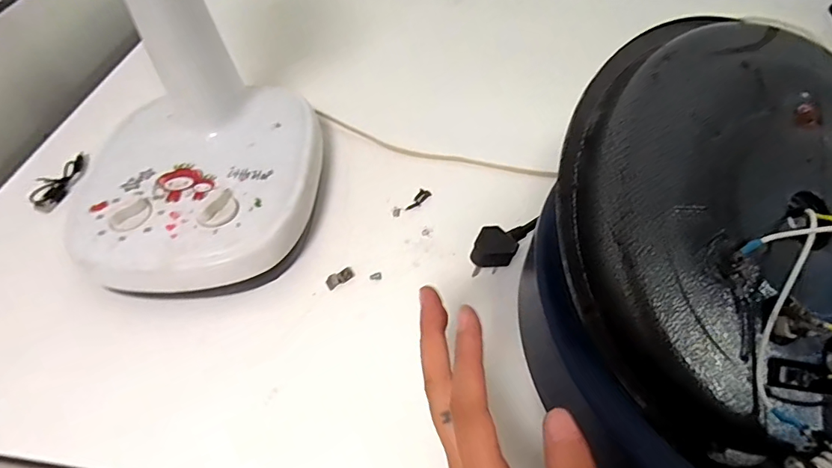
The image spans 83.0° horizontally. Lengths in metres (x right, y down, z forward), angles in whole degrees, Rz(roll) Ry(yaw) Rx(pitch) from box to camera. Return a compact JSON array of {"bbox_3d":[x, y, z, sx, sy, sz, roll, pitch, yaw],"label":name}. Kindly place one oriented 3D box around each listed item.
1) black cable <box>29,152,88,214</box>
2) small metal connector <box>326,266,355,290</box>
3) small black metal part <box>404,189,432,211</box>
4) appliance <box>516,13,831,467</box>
[{"bbox_3d":[-0.336,-0.050,0.436,0.035,0.007,0.070,5,52,4],"label":"black cable"},{"bbox_3d":[-0.060,0.034,0.369,0.022,0.004,0.010,-27,57,-19],"label":"small metal connector"},{"bbox_3d":[0.002,-0.031,0.421,0.010,0.004,0.029,35,60,24],"label":"small black metal part"},{"bbox_3d":[0.222,0.034,0.245,0.302,0.145,0.275,9,53,7],"label":"appliance"}]

